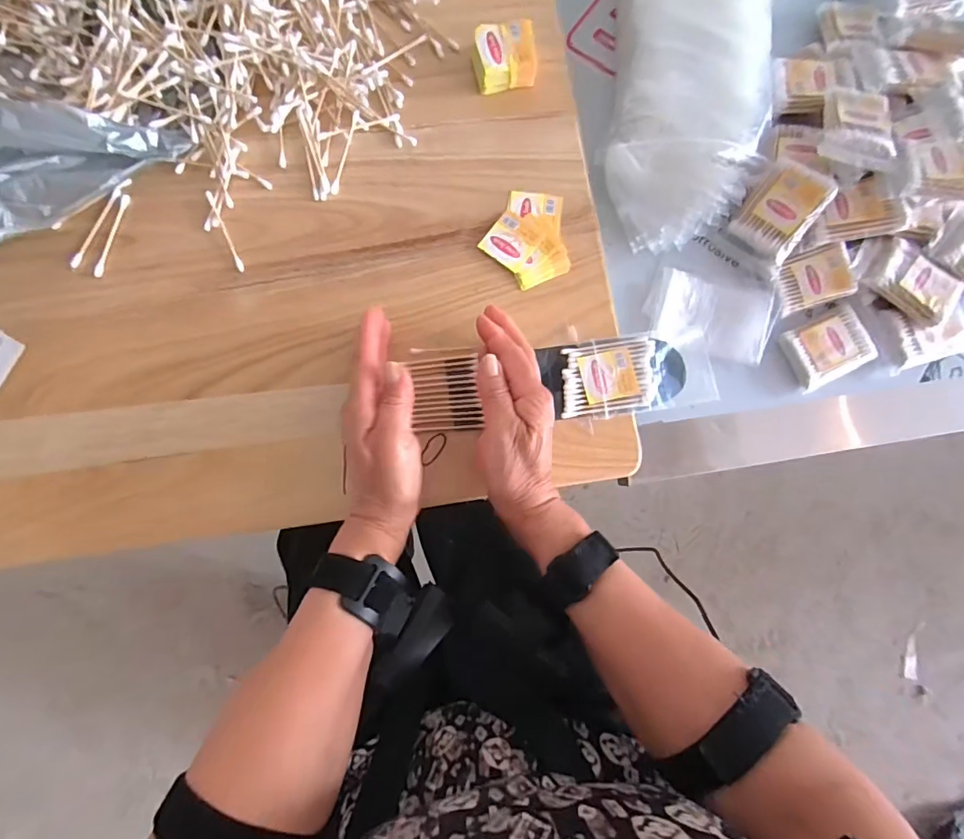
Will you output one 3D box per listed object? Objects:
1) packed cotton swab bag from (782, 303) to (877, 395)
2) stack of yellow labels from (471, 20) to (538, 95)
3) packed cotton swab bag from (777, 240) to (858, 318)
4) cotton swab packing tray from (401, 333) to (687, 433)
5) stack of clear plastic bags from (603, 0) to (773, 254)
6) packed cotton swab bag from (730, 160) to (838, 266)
[{"bbox_3d":[0.327,-0.069,0.470,0.079,0.016,0.059,-25,84,-5],"label":"packed cotton swab bag"},{"bbox_3d":[0.020,-0.308,0.429,0.050,0.030,0.045,-8,85,-6],"label":"stack of yellow labels"},{"bbox_3d":[0.310,-0.132,0.473,0.068,0.018,0.050,-19,91,7],"label":"packed cotton swab bag"},{"bbox_3d":[0.056,-0.030,0.404,0.217,0.011,0.061,-6,84,-3],"label":"cotton swab packing tray"},{"bbox_3d":[0.187,-0.318,0.457,0.135,0.072,0.302,2,83,-2],"label":"stack of clear plastic bags"},{"bbox_3d":[0.274,-0.192,0.460,0.059,0.019,0.073,36,113,8],"label":"packed cotton swab bag"}]

